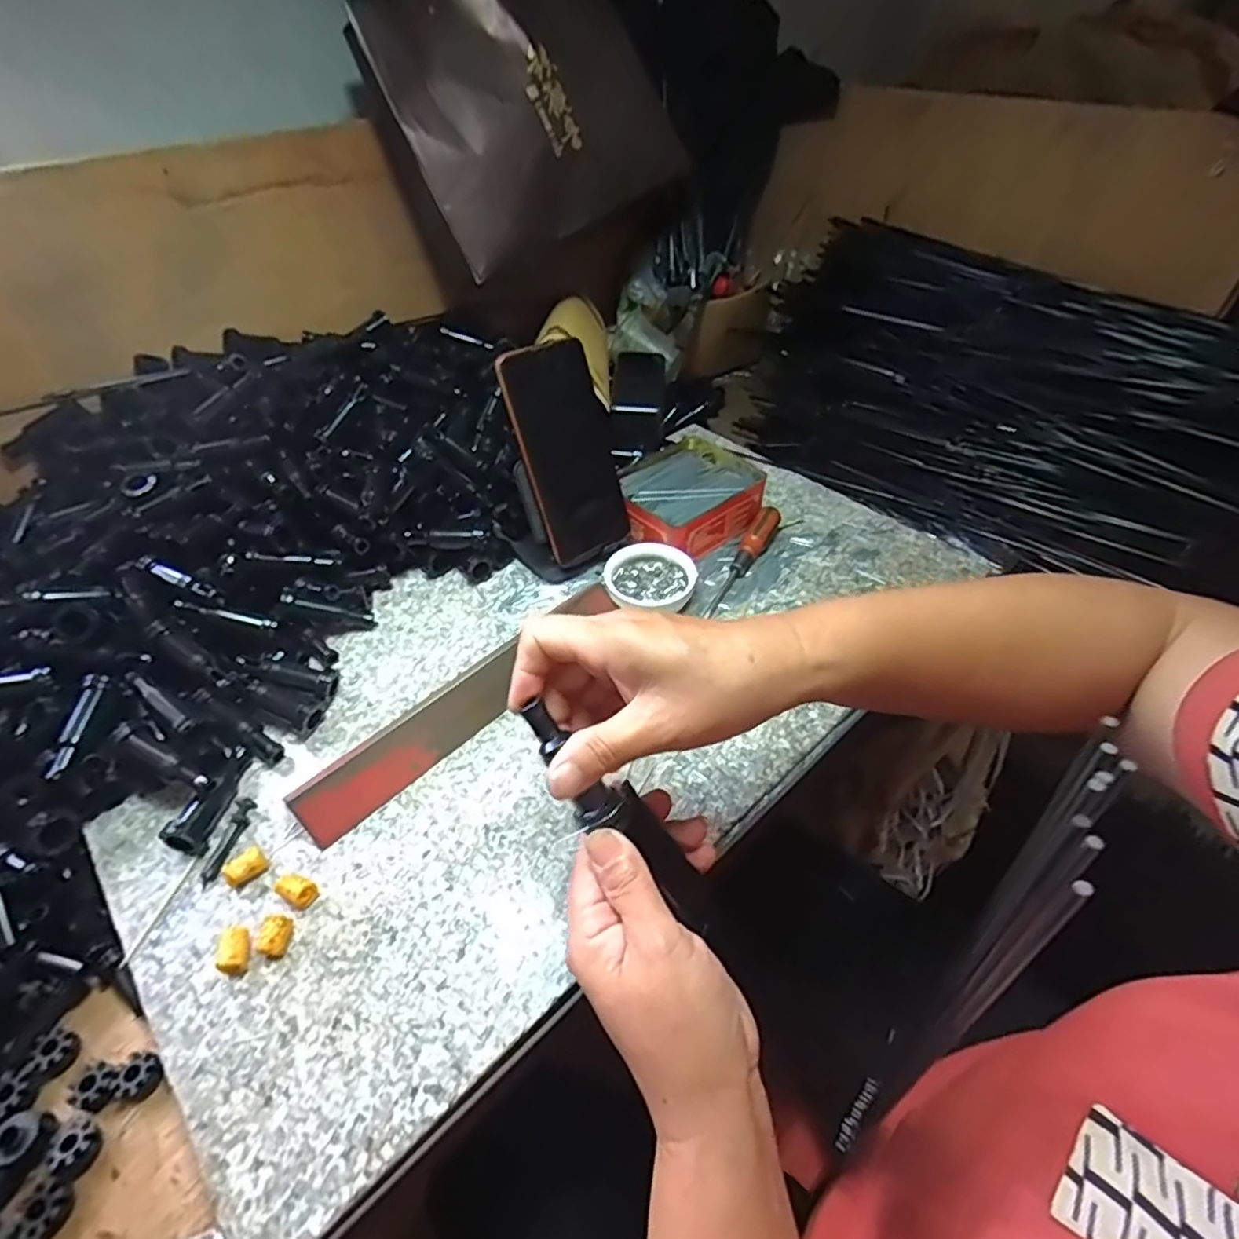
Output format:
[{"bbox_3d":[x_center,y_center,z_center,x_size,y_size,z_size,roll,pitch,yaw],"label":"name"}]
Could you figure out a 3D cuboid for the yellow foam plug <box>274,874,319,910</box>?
[{"bbox_3d":[-0.178,0.150,0.348,0.018,0.015,0.013,19,49,19],"label":"yellow foam plug"}]

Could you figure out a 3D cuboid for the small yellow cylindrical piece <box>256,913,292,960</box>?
[{"bbox_3d":[-0.181,0.166,0.331,0.013,0.012,0.018,5,46,6],"label":"small yellow cylindrical piece"}]

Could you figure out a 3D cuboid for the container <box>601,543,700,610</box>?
[{"bbox_3d":[0.025,-0.031,0.513,0.073,0.025,0.065,4,46,6],"label":"container"}]

